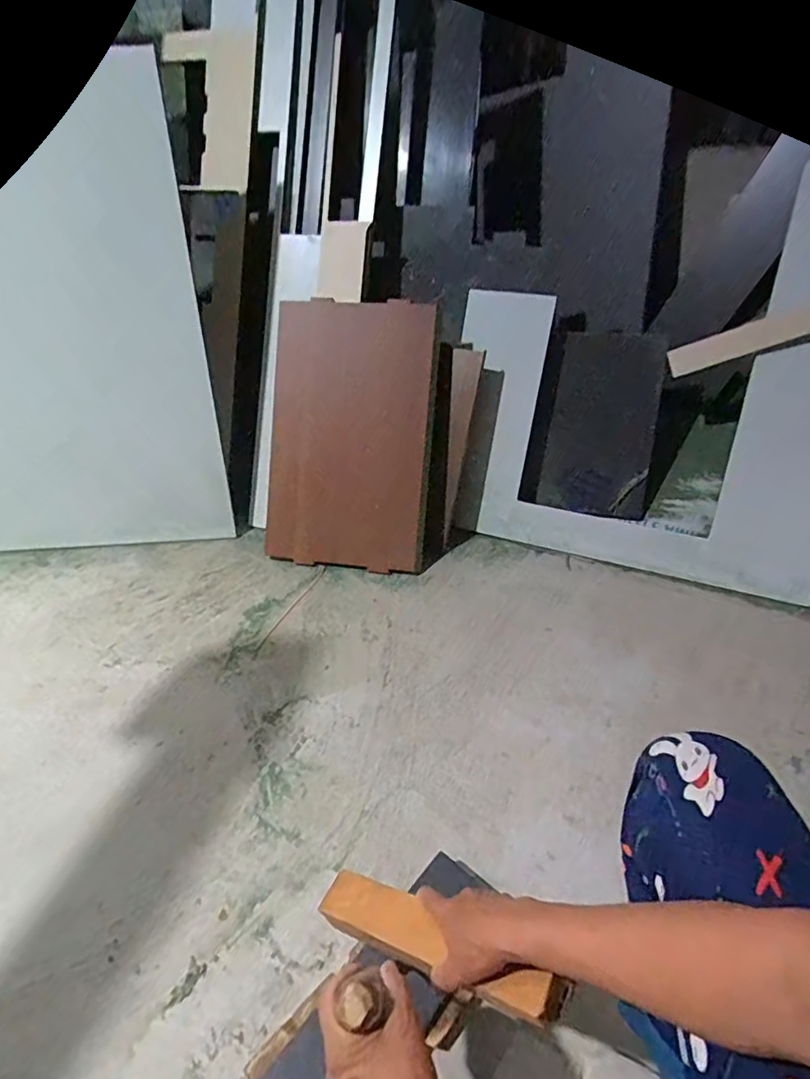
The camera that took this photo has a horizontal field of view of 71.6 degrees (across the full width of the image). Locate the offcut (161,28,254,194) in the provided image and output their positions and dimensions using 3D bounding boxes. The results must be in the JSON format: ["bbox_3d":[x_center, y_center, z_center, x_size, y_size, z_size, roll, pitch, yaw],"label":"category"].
[{"bbox_3d":[-0.405,-0.866,1.143,0.224,0.269,0.022,16,26,17],"label":"offcut"}]

